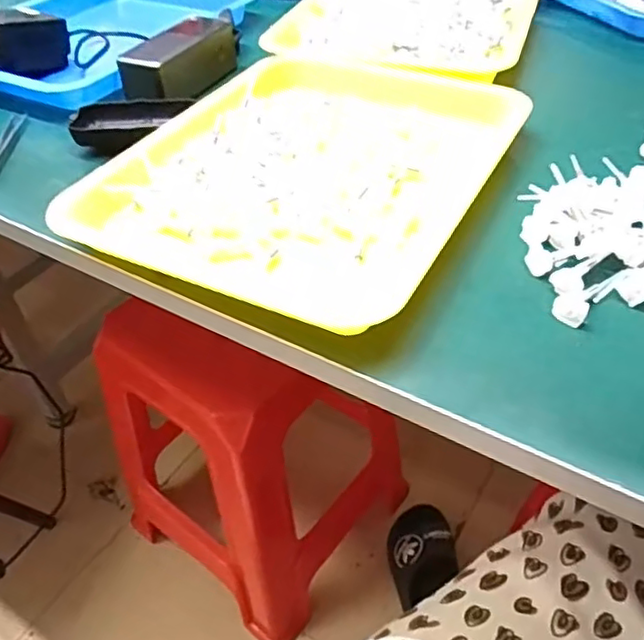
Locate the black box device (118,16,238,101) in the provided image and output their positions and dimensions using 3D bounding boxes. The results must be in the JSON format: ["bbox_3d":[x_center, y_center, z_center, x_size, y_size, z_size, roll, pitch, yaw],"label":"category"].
[{"bbox_3d":[-0.138,-0.253,0.610,0.055,0.049,0.133,21,50,23],"label":"black box device"}]

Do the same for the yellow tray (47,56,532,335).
[{"bbox_3d":[-0.002,-0.123,0.477,0.251,0.031,0.302,19,49,22],"label":"yellow tray"}]

